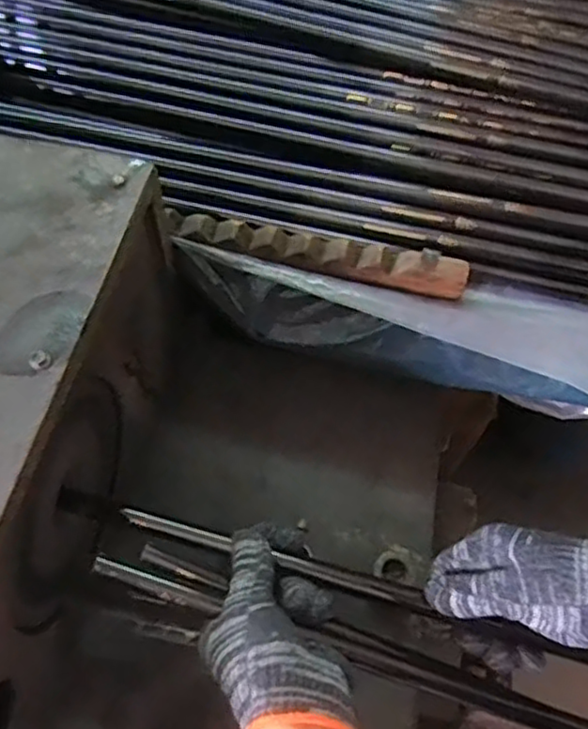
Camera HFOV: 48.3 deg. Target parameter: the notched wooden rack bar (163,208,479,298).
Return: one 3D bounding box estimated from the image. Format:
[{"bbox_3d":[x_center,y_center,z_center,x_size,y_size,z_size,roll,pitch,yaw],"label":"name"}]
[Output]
[{"bbox_3d":[0.019,-0.096,0.536,0.247,0.022,0.033,11,60,3],"label":"notched wooden rack bar"}]

